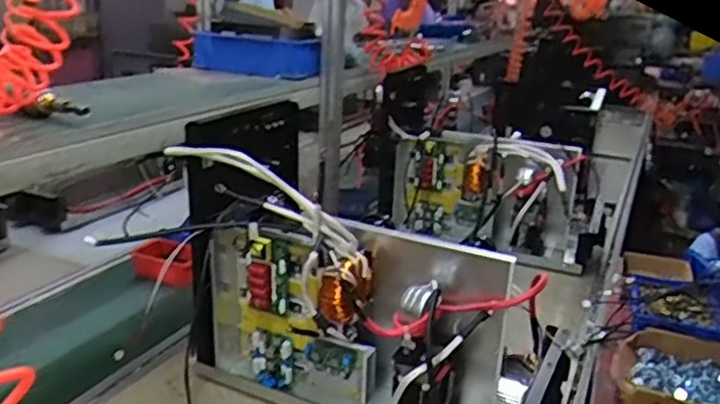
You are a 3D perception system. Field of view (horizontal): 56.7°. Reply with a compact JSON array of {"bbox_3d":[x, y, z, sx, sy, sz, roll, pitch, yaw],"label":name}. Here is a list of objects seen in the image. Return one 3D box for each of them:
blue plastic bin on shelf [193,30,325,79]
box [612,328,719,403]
[{"bbox_3d":[-0.229,-0.322,1.454,0.270,0.077,0.124,11,20,21],"label":"blue plastic bin on shelf"},{"bbox_3d":[0.491,0.269,0.990,0.216,0.048,0.207,13,20,25],"label":"box"}]

